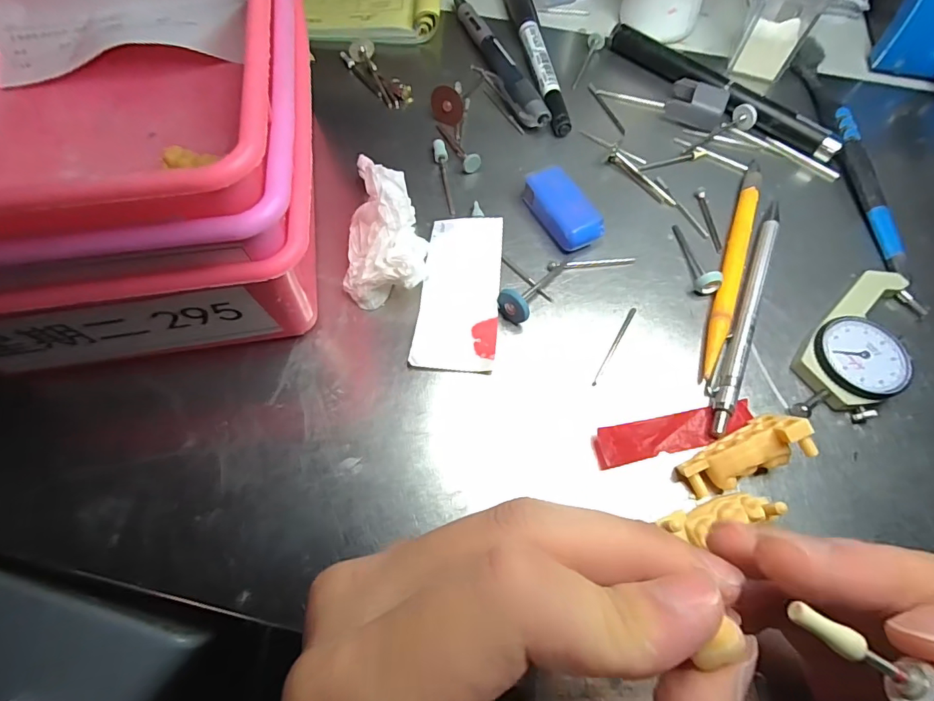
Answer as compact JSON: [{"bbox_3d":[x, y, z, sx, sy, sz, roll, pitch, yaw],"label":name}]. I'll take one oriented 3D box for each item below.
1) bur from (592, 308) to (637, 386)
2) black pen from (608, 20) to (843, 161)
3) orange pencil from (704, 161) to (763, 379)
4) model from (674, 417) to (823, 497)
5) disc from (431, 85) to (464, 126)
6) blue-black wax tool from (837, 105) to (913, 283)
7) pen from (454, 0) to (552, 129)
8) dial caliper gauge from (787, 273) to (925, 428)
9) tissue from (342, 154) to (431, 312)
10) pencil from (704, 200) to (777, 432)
[{"bbox_3d":[0.066,-0.003,0.211,0.004,0.004,0.044,31,68,12],"label":"bur"},{"bbox_3d":[0.147,-0.154,0.280,0.147,0.013,0.014,40,71,15],"label":"black pen"},{"bbox_3d":[0.130,-0.045,0.229,0.009,0.010,0.129,23,67,8],"label":"orange pencil"},{"bbox_3d":[0.107,0.040,0.182,0.048,0.013,0.018,-27,68,6],"label":"model"},{"bbox_3d":[-0.011,-0.137,0.263,0.020,0.019,0.004,27,43,11],"label":"disc"},{"bbox_3d":[0.213,-0.086,0.251,0.009,0.013,0.105,2,66,-1],"label":"blue-black wax tool"},{"bbox_3d":[0.014,-0.179,0.287,0.017,0.014,0.132,-21,68,-11],"label":"pen"},{"bbox_3d":[0.174,-0.002,0.209,0.095,0.013,0.036,-42,73,-18],"label":"dial caliper gauge"},{"bbox_3d":[-0.039,-0.059,0.216,0.035,0.033,0.069,-6,66,-5],"label":"tissue"},{"bbox_3d":[0.130,-0.022,0.218,0.009,0.010,0.135,26,67,10],"label":"pencil"}]

